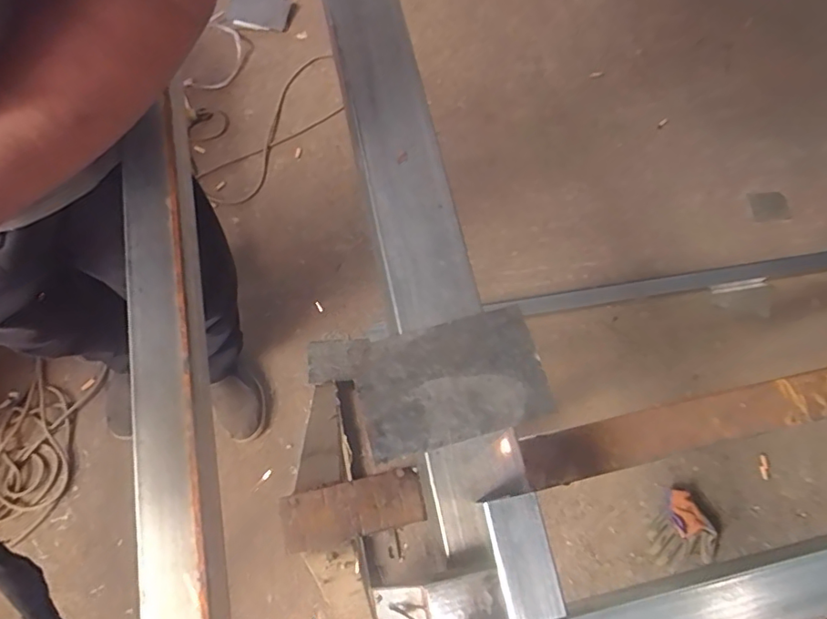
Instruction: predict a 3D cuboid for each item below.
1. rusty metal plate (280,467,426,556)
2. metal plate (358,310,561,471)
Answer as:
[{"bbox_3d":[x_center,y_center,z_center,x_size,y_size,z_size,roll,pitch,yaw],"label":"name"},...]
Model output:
[{"bbox_3d":[-0.055,0.183,0.480,0.126,0.007,0.050,-12,72,-8],"label":"rusty metal plate"},{"bbox_3d":[0.031,0.060,0.441,0.155,0.008,0.099,-16,72,-9],"label":"metal plate"}]

